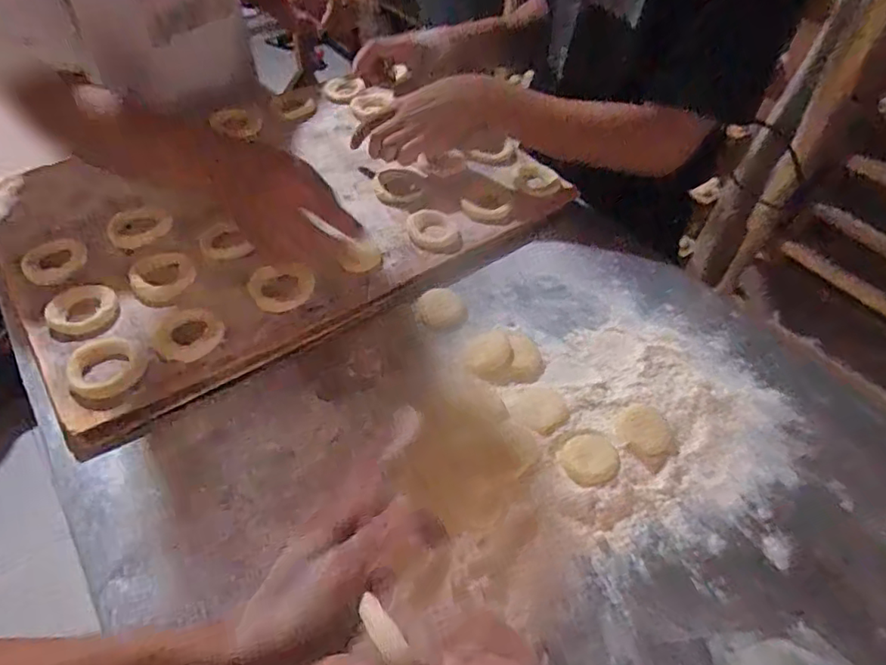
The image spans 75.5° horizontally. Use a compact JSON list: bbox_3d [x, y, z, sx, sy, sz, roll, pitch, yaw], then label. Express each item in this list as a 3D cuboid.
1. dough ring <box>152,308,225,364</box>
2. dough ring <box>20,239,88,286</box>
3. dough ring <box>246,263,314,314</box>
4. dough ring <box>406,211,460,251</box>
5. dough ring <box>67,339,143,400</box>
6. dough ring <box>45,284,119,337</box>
[{"bbox_3d":[-0.240,0.000,0.541,0.061,0.009,0.055,-18,53,-18],"label":"dough ring"},{"bbox_3d":[-0.409,-0.076,0.603,0.056,0.019,0.070,-18,53,-18],"label":"dough ring"},{"bbox_3d":[-0.163,-0.044,0.580,0.062,0.017,0.051,-12,51,-13],"label":"dough ring"},{"bbox_3d":[-0.012,-0.123,0.673,0.060,0.015,0.060,4,59,-6],"label":"dough ring"},{"bbox_3d":[-0.295,0.031,0.501,0.055,0.012,0.061,-20,53,-19],"label":"dough ring"},{"bbox_3d":[-0.348,-0.024,0.553,0.060,0.012,0.060,1,49,-2],"label":"dough ring"}]

